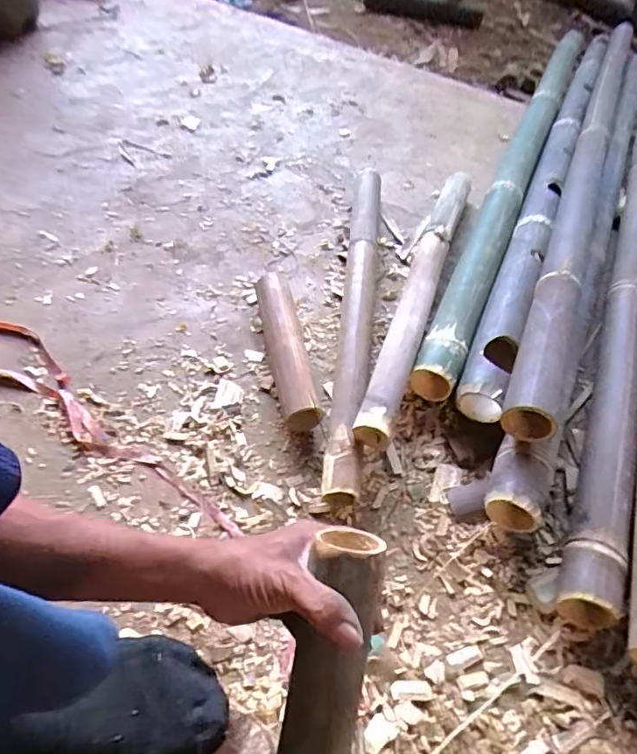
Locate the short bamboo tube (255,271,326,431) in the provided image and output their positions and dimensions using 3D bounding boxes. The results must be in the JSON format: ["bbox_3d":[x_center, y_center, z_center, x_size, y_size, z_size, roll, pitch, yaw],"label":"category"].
[{"bbox_3d":[-0.047,-0.044,0.725,0.050,0.052,0.249,-11,58,-8],"label":"short bamboo tube"}]

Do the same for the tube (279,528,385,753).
[{"bbox_3d":[0.002,0.244,0.391,0.055,0.052,0.246,11,85,5],"label":"tube"}]

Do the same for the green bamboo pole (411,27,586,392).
[{"bbox_3d":[0.447,-0.497,1.095,0.073,0.077,1.418,23,56,11],"label":"green bamboo pole"}]

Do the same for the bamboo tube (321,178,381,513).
[{"bbox_3d":[0.059,-0.104,0.773,0.044,0.050,0.604,5,56,3],"label":"bamboo tube"}]

